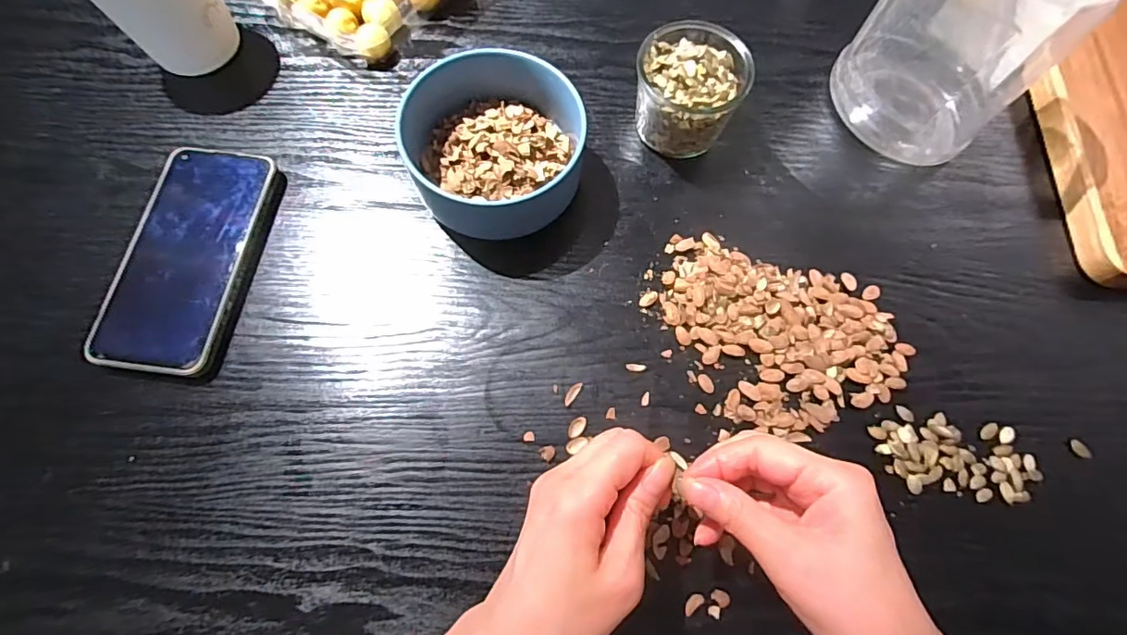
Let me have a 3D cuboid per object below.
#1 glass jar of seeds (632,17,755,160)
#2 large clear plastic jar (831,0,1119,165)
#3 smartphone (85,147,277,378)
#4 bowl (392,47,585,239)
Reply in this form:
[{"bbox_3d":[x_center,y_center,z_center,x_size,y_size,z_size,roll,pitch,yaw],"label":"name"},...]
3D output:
[{"bbox_3d":[0.092,-0.168,0.384,0.075,0.065,0.081,0,71,0],"label":"glass jar of seeds"},{"bbox_3d":[0.272,-0.194,0.347,0.095,0.148,0.097,0,71,0],"label":"large clear plastic jar"},{"bbox_3d":[-0.255,-0.042,0.357,0.076,0.019,0.161,7,71,2],"label":"smartphone"},{"bbox_3d":[-0.046,-0.118,0.364,0.114,0.064,0.118,0,71,0],"label":"bowl"}]

